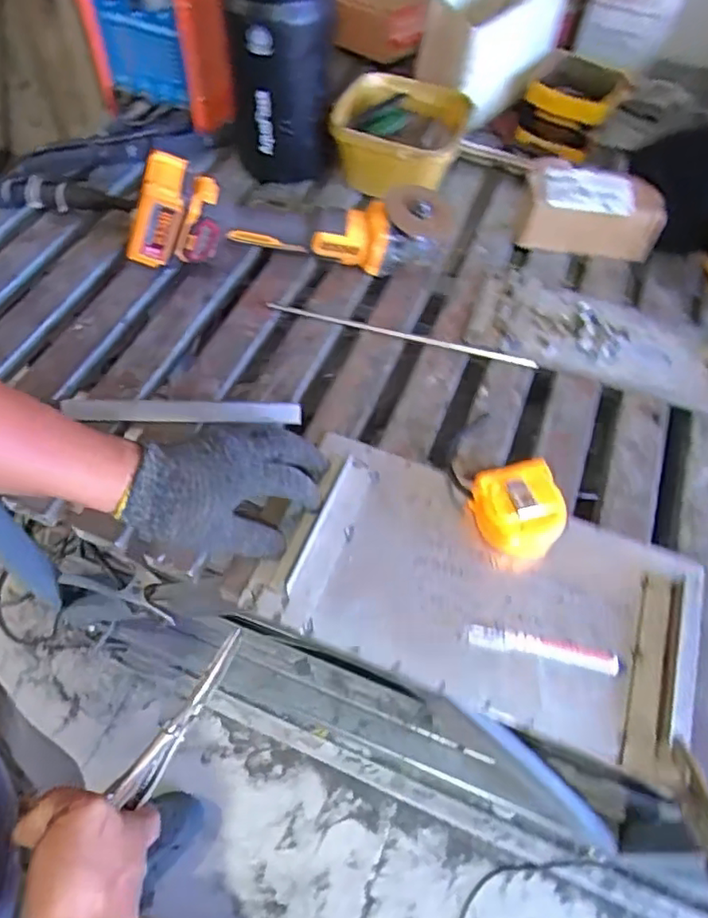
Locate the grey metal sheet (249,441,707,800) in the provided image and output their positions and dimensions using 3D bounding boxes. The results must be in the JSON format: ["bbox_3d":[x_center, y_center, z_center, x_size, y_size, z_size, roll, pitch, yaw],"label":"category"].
[{"bbox_3d":[0.112,0.115,0.539,0.361,0.017,0.194,20,58,11],"label":"grey metal sheet"}]

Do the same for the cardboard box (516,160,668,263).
[{"bbox_3d":[0.299,-0.310,0.775,0.163,0.076,0.093,16,57,7],"label":"cardboard box"}]

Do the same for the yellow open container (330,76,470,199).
[{"bbox_3d":[0.055,-0.434,0.827,0.169,0.091,0.157,18,57,8],"label":"yellow open container"}]

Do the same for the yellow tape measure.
[{"bbox_3d":[0.152,0.047,0.563,0.070,0.045,0.077,-17,59,-14],"label":"yellow tape measure"}]

